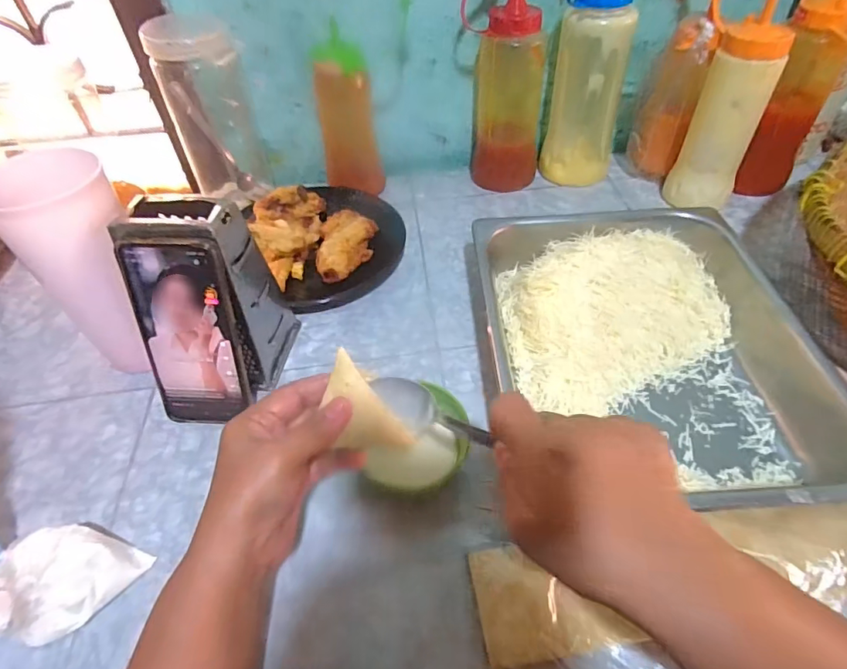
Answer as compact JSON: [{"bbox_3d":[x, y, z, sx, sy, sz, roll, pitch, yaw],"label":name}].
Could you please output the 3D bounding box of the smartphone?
[{"bbox_3d":[-0.190,-0.003,0.400,0.077,0.170,0.017,4,27,7],"label":"smartphone"}]

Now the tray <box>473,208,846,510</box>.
[{"bbox_3d":[0.187,0.007,0.439,0.254,0.061,0.323,-5,48,-1],"label":"tray"}]

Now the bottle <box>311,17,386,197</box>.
[{"bbox_3d":[-0.094,-0.273,0.625,0.067,0.174,0.062,-2,48,2],"label":"bottle"}]

